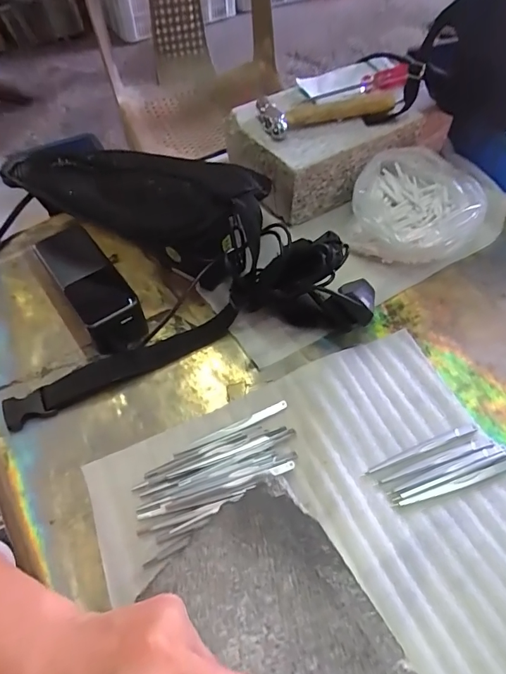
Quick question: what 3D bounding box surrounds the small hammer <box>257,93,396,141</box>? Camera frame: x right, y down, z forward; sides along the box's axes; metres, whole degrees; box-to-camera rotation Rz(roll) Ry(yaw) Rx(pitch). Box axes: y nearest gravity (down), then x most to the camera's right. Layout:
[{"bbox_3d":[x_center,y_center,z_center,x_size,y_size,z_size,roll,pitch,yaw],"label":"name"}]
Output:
[{"bbox_3d":[0.084,-0.260,0.489,0.156,0.019,0.052,-16,58,-11],"label":"small hammer"}]

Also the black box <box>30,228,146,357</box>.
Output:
[{"bbox_3d":[-0.158,-0.046,0.421,0.055,0.051,0.141,-32,62,-19],"label":"black box"}]

